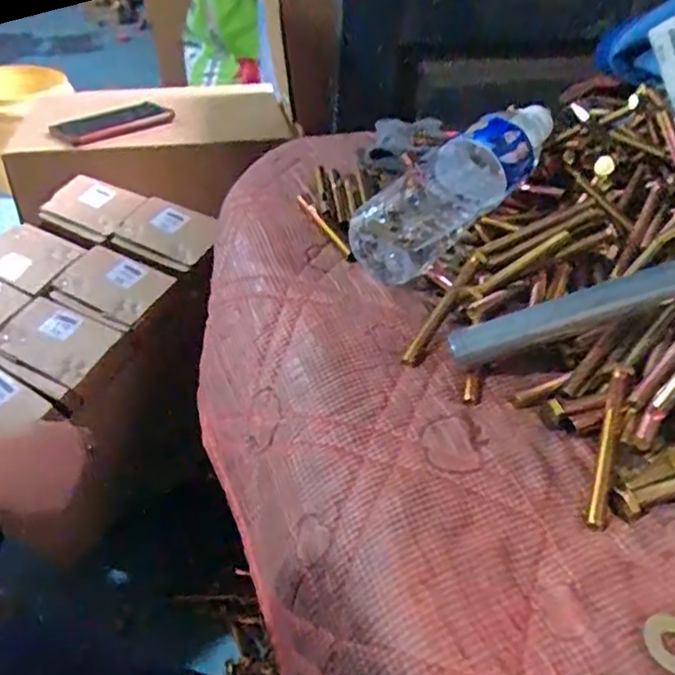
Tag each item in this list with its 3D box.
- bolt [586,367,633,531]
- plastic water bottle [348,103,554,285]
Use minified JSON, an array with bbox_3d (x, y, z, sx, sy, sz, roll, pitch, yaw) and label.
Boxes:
[{"bbox_3d":[0.150,0.059,0.337,0.010,0.008,0.105,17,55,17],"label":"bolt"},{"bbox_3d":[0.097,-0.125,0.485,0.066,0.059,0.216,32,62,32],"label":"plastic water bottle"}]

